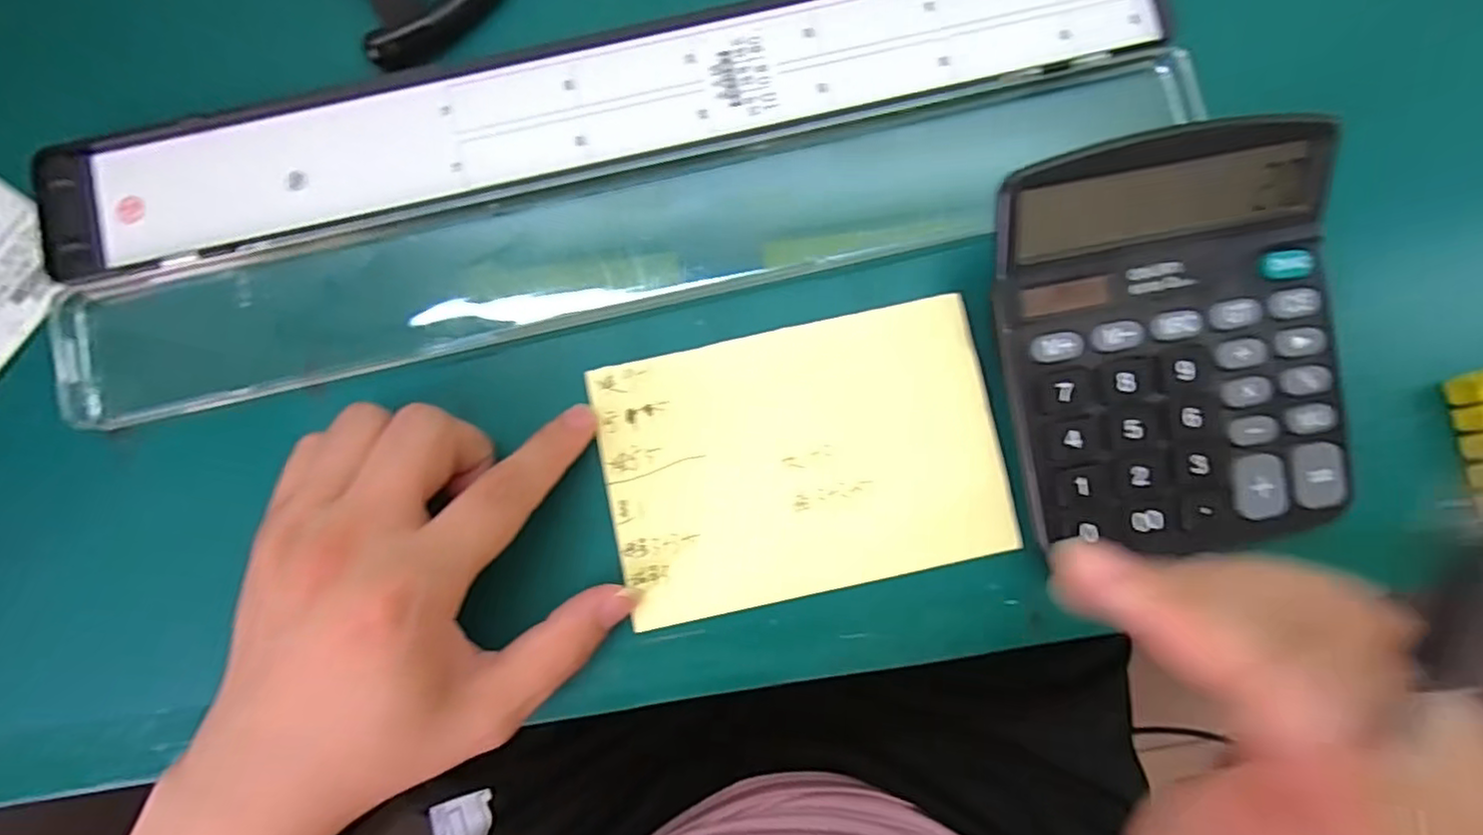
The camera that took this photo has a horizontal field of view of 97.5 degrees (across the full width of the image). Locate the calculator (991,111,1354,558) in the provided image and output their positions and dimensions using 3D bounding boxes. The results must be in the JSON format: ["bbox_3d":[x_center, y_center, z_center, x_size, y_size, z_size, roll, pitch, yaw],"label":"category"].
[{"bbox_3d":[0.153,-0.023,0.231,0.118,0.041,0.144,-11,85,1],"label":"calculator"}]

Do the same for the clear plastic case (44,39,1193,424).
[{"bbox_3d":[-0.038,-0.071,0.261,0.451,0.022,0.054,-14,85,0],"label":"clear plastic case"}]

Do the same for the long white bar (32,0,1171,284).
[{"bbox_3d":[-0.052,-0.130,0.257,0.440,0.011,0.068,-13,85,0],"label":"long white bar"}]

